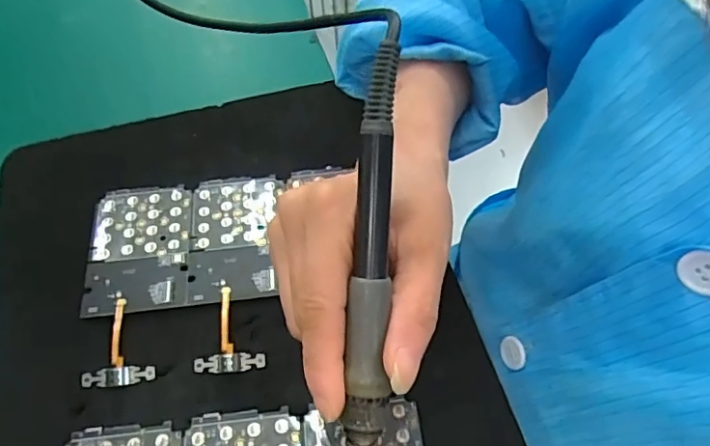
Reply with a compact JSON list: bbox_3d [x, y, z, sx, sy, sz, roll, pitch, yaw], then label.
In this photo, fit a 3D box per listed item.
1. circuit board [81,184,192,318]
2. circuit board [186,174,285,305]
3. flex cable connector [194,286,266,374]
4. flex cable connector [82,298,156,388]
[{"bbox_3d":[-0.122,0.012,0.307,0.056,0.005,0.079,-8,58,-2],"label":"circuit board"},{"bbox_3d":[-0.069,0.008,0.312,0.051,0.008,0.078,-6,58,-1],"label":"circuit board"},{"bbox_3d":[-0.067,0.055,0.283,0.035,0.004,0.046,-10,58,-3],"label":"flex cable connector"},{"bbox_3d":[-0.122,0.060,0.280,0.034,0.004,0.045,-12,58,-4],"label":"flex cable connector"}]

